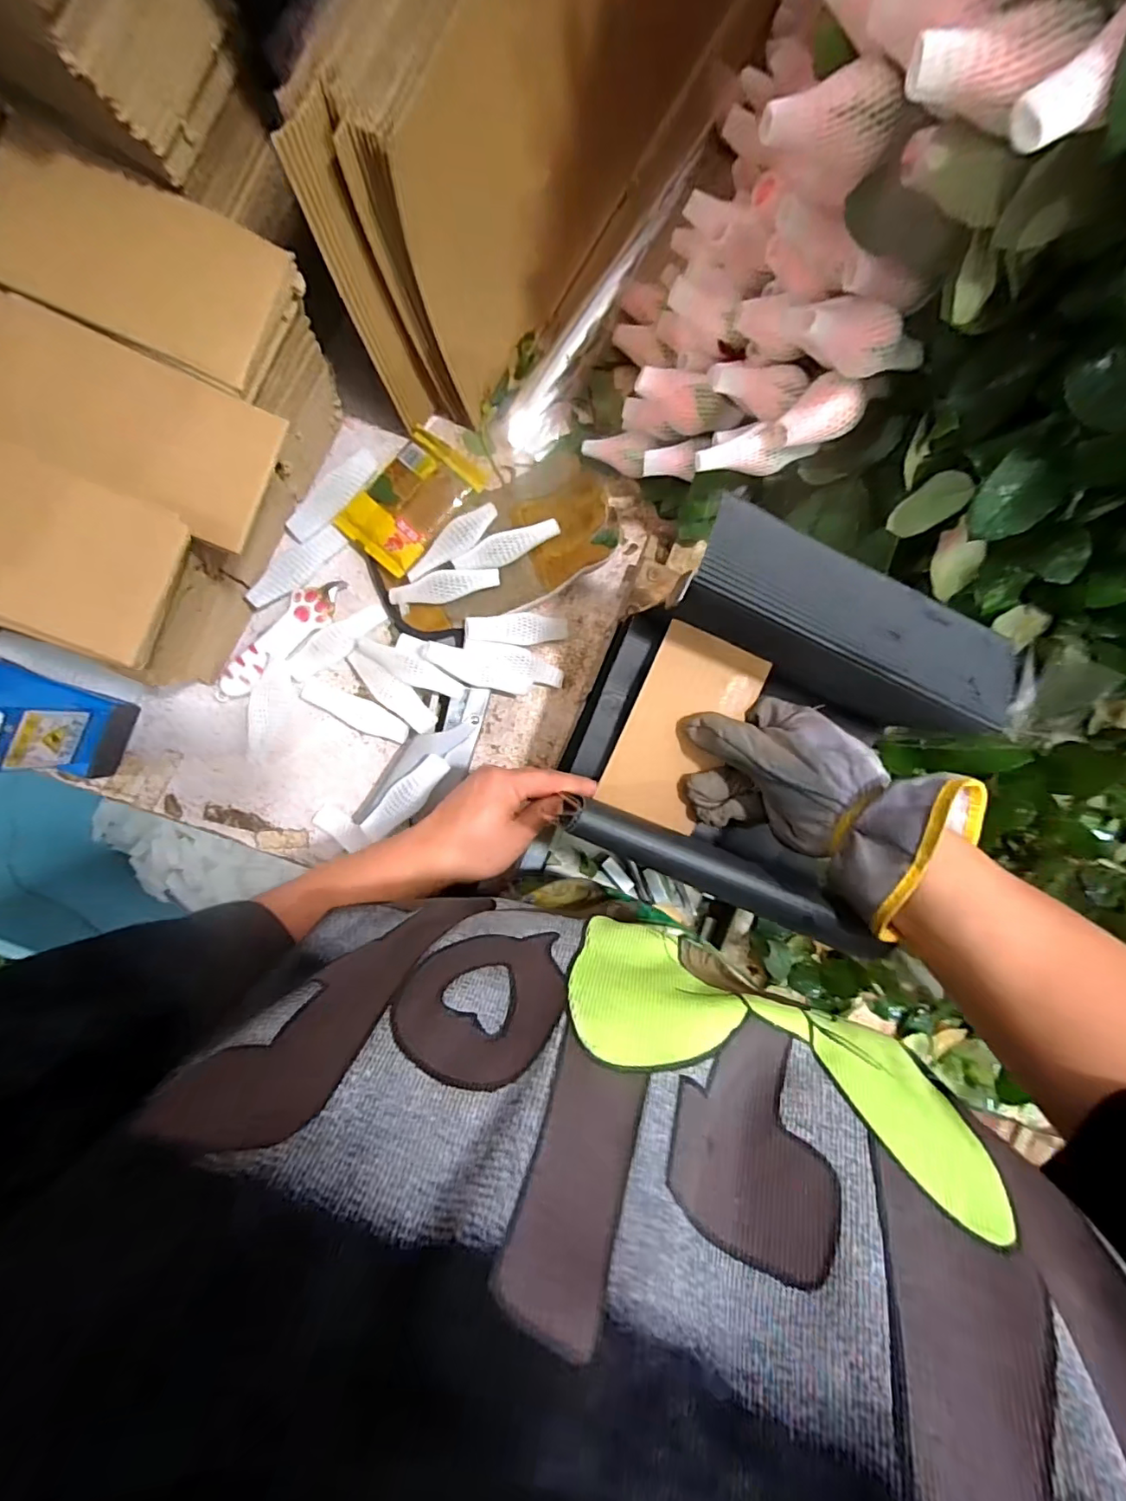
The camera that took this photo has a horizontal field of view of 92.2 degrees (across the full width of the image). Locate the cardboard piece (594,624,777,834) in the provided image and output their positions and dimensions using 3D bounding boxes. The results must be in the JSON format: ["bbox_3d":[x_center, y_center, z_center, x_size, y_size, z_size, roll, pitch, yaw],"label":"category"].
[{"bbox_3d":[0.084,-0.015,0.390,0.078,0.005,0.137,26,95,-8],"label":"cardboard piece"}]

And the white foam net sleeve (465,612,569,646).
[{"bbox_3d":[-0.038,-0.104,0.467,0.093,0.009,0.025,-6,95,-27],"label":"white foam net sleeve"}]

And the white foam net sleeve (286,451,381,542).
[{"bbox_3d":[-0.190,-0.211,0.451,0.091,0.014,0.028,-41,99,-4],"label":"white foam net sleeve"}]

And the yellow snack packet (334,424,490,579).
[{"bbox_3d":[-0.125,-0.205,0.447,0.072,0.022,0.108,39,88,-10],"label":"yellow snack packet"}]

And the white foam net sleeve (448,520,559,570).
[{"bbox_3d":[-0.046,-0.167,0.446,0.089,0.005,0.026,-21,99,1],"label":"white foam net sleeve"}]

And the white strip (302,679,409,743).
[{"bbox_3d":[-0.179,-0.033,0.471,0.091,0.013,0.024,28,90,-10],"label":"white strip"}]

